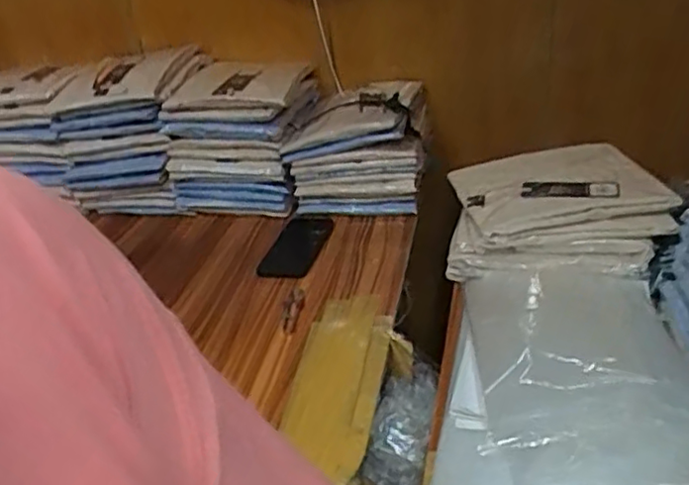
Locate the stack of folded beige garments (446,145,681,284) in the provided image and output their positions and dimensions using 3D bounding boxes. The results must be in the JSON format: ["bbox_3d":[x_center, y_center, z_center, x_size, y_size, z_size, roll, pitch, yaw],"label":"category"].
[{"bbox_3d":[0.292,-0.052,0.914,0.282,0.095,0.231,-1,29,11],"label":"stack of folded beige garments"}]

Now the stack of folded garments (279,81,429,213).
[{"bbox_3d":[0.031,-0.175,1.177,0.229,0.165,0.255,0,29,13],"label":"stack of folded garments"}]

